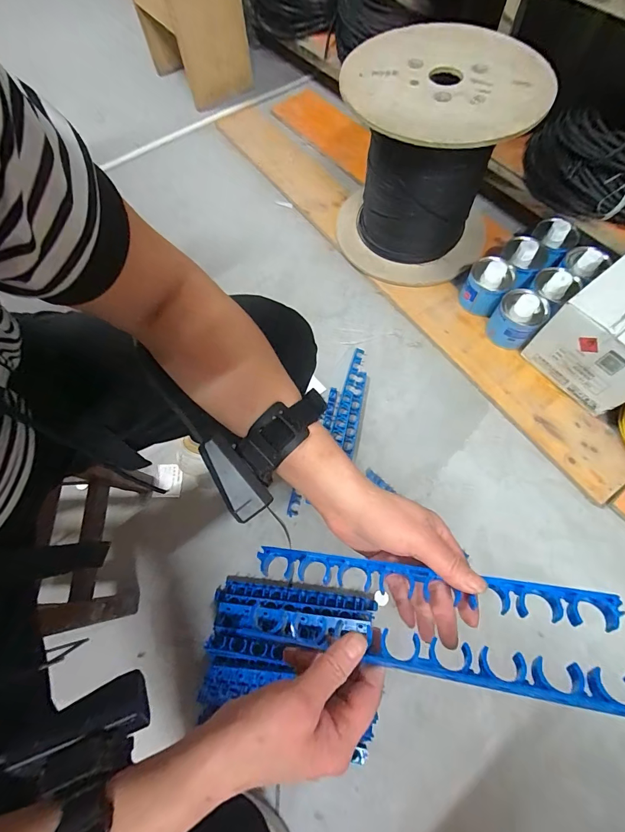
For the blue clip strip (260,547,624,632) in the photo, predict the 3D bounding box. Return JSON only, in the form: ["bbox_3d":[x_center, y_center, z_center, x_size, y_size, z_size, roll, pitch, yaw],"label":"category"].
[{"bbox_3d":[0.080,0.126,0.275,0.252,0.010,0.023,3,68,15],"label":"blue clip strip"}]

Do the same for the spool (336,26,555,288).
[{"bbox_3d":[0.246,-0.552,0.827,0.346,0.341,0.344,-1,68,2],"label":"spool"}]

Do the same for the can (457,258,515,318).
[{"bbox_3d":[0.402,-0.300,0.849,0.092,0.089,0.089,36,74,15],"label":"can"}]

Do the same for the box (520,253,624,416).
[{"bbox_3d":[0.620,-0.177,0.734,0.265,0.194,0.194,-37,70,-13],"label":"box"}]

